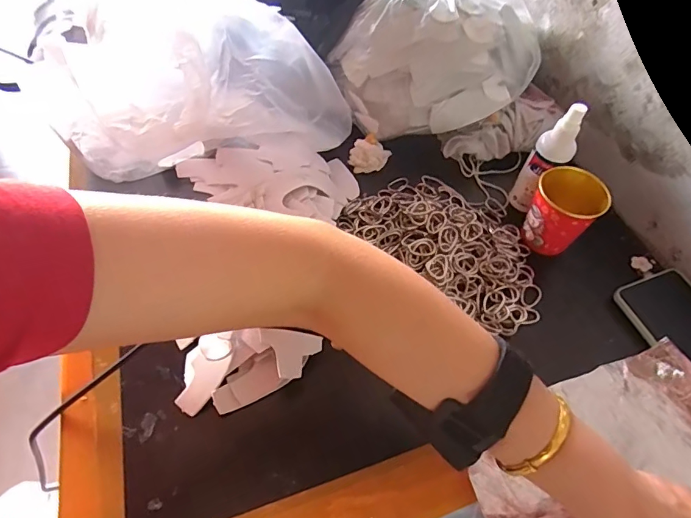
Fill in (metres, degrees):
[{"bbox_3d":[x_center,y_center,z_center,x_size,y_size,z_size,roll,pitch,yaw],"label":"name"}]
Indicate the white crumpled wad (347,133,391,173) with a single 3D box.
[{"bbox_3d":[0.028,-0.127,0.541,0.038,0.022,0.044,31,58,16],"label":"white crumpled wad"}]

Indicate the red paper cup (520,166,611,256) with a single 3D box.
[{"bbox_3d":[0.225,-0.049,0.469,0.064,0.064,0.063,2,54,-3],"label":"red paper cup"}]

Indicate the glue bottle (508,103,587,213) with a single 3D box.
[{"bbox_3d":[0.213,-0.105,0.476,0.036,0.124,0.028,-18,58,-17],"label":"glue bottle"}]

